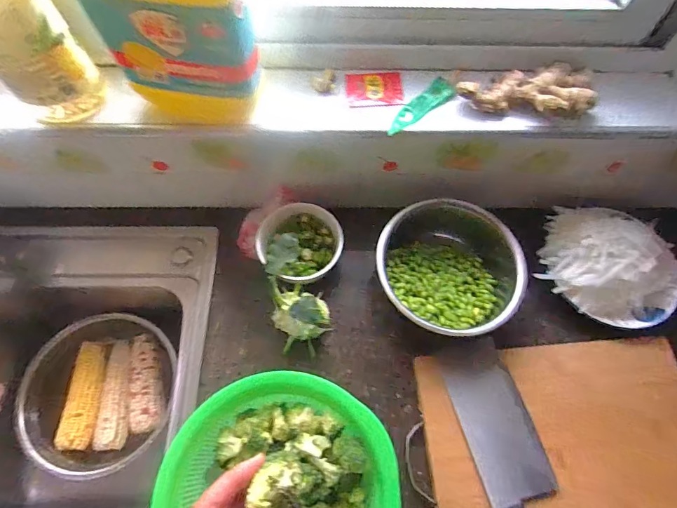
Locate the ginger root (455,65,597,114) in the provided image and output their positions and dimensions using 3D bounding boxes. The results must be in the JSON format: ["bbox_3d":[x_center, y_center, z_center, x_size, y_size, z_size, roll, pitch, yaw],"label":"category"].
[{"bbox_3d":[0.220,-0.193,0.460,0.155,0.023,0.069,3,66,1],"label":"ginger root"}]

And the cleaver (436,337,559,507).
[{"bbox_3d":[0.205,0.250,0.445,0.083,0.018,0.303,-14,67,-6],"label":"cleaver"}]

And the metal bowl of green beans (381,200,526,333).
[{"bbox_3d":[0.142,0.014,0.527,0.178,0.076,0.185,0,66,-1],"label":"metal bowl of green beans"}]

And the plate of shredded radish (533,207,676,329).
[{"bbox_3d":[0.364,0.013,0.518,0.172,0.069,0.129,18,67,7],"label":"plate of shredded radish"}]

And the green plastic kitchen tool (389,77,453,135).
[{"bbox_3d":[0.099,-0.174,0.468,0.100,0.012,0.029,-41,72,-16],"label":"green plastic kitchen tool"}]

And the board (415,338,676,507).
[{"bbox_3d":[0.272,0.231,0.462,0.327,0.028,0.234,-5,66,-2],"label":"board"}]

